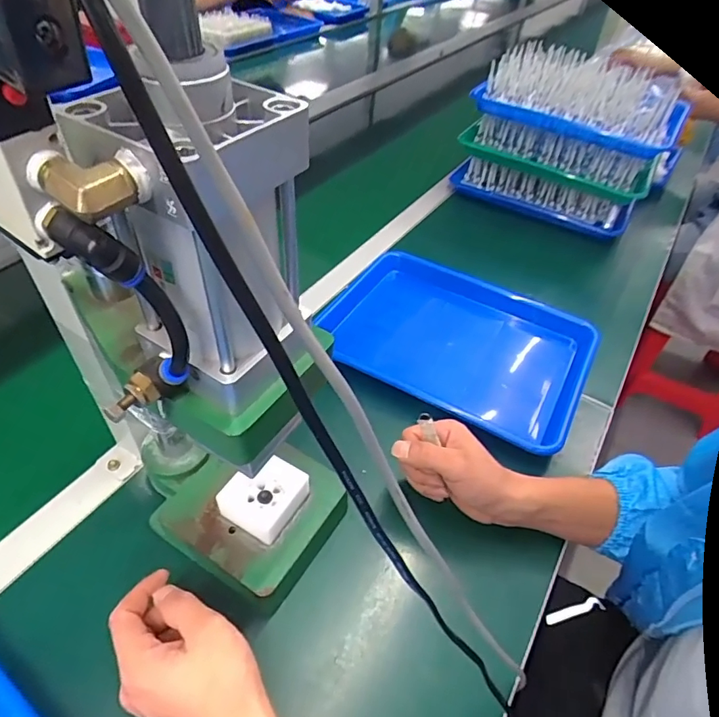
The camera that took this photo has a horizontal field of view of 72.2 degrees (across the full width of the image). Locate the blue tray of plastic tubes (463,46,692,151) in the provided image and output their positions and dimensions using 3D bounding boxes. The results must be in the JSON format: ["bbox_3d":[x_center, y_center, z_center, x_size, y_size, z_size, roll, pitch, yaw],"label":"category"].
[{"bbox_3d":[0.383,-0.451,0.836,0.318,0.071,0.216,23,49,18],"label":"blue tray of plastic tubes"}]

